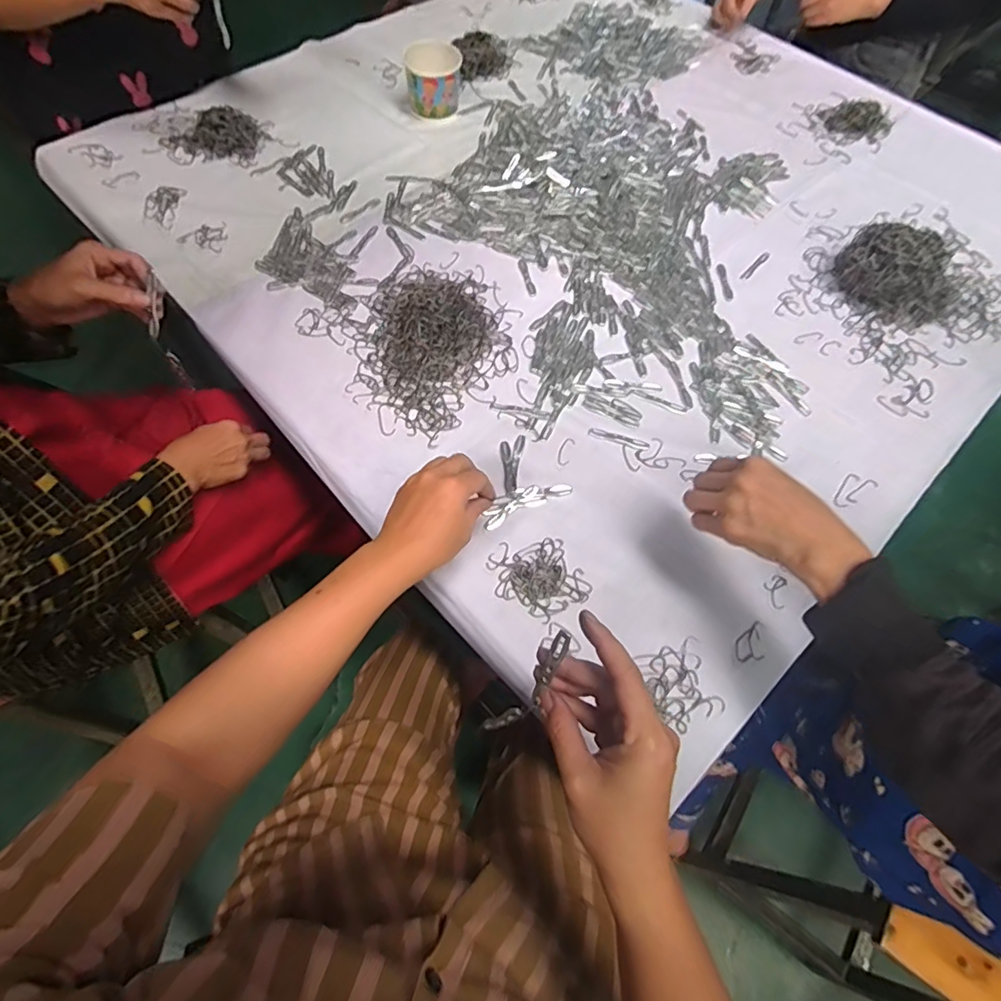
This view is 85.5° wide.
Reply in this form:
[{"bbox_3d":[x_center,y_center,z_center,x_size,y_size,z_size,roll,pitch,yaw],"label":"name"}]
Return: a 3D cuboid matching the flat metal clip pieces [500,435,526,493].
[{"bbox_3d":[0.010,-0.043,0.601,0.025,0.004,0.074,10,63,3],"label":"flat metal clip pieces"}]

